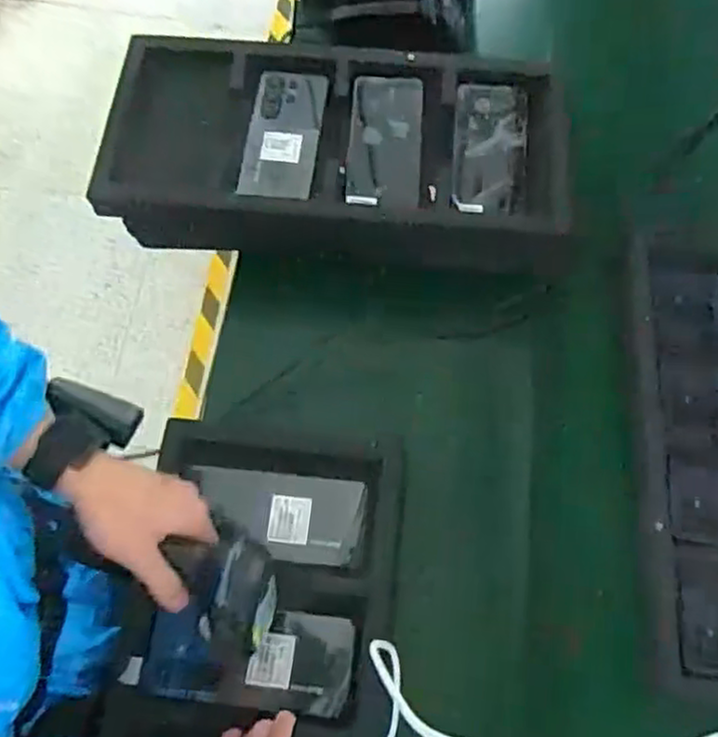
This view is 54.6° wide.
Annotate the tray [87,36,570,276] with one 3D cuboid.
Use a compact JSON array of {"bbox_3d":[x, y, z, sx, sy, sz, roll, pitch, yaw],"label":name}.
[{"bbox_3d":[-0.025,-0.233,0.758,0.487,0.081,0.251,6,68,1],"label":"tray"}]

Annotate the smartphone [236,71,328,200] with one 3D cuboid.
[{"bbox_3d":[-0.082,-0.250,0.750,0.077,0.015,0.165,7,68,1],"label":"smartphone"}]

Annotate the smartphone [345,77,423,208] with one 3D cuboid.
[{"bbox_3d":[0.028,-0.245,0.748,0.076,0.013,0.172,4,68,0],"label":"smartphone"}]

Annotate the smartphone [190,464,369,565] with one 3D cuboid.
[{"bbox_3d":[-0.076,0.132,0.626,0.150,0.010,0.074,8,68,2],"label":"smartphone"}]

